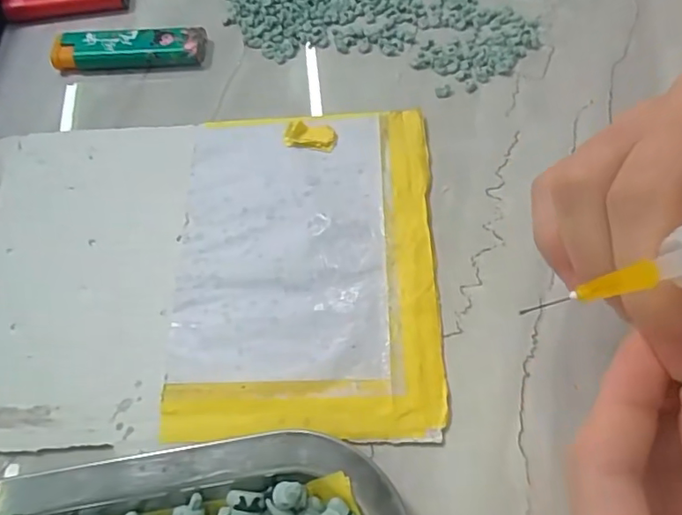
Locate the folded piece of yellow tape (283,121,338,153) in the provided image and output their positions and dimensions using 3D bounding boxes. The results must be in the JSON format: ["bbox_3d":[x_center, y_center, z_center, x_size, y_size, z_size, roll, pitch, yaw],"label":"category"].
[{"bbox_3d":[-0.014,-0.058,0.264,0.024,0.007,0.013,7,61,7],"label":"folded piece of yellow tape"}]

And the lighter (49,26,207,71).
[{"bbox_3d":[-0.115,-0.113,0.303,0.084,0.011,0.022,-2,61,2],"label":"lighter"}]

